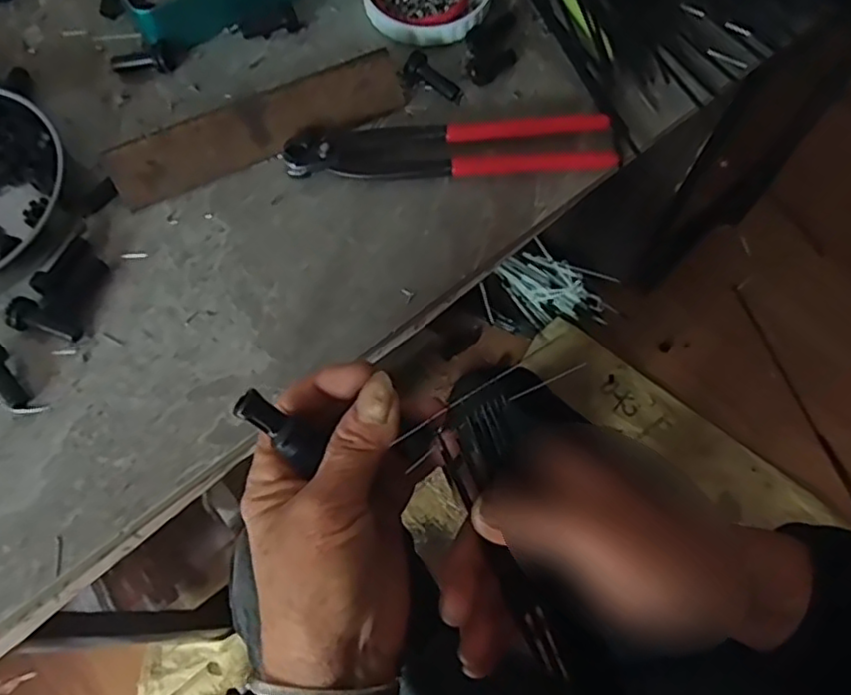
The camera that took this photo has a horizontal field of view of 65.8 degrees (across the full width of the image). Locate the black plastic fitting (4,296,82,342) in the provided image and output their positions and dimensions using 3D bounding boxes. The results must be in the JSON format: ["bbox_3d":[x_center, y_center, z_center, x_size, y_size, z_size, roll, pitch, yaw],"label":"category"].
[{"bbox_3d":[-0.208,-0.012,0.357,0.038,0.015,0.017,29,71,12],"label":"black plastic fitting"}]

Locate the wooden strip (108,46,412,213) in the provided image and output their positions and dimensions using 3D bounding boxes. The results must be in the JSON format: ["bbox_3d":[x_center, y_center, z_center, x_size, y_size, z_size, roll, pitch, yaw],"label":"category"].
[{"bbox_3d":[-0.099,-0.134,0.399,0.179,0.009,0.037,-25,113,-9],"label":"wooden strip"}]

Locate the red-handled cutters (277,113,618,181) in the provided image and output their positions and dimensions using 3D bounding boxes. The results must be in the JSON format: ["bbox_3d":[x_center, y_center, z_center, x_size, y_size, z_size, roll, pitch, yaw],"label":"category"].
[{"bbox_3d":[0.015,-0.120,0.397,0.194,0.012,0.036,-2,68,0],"label":"red-handled cutters"}]

